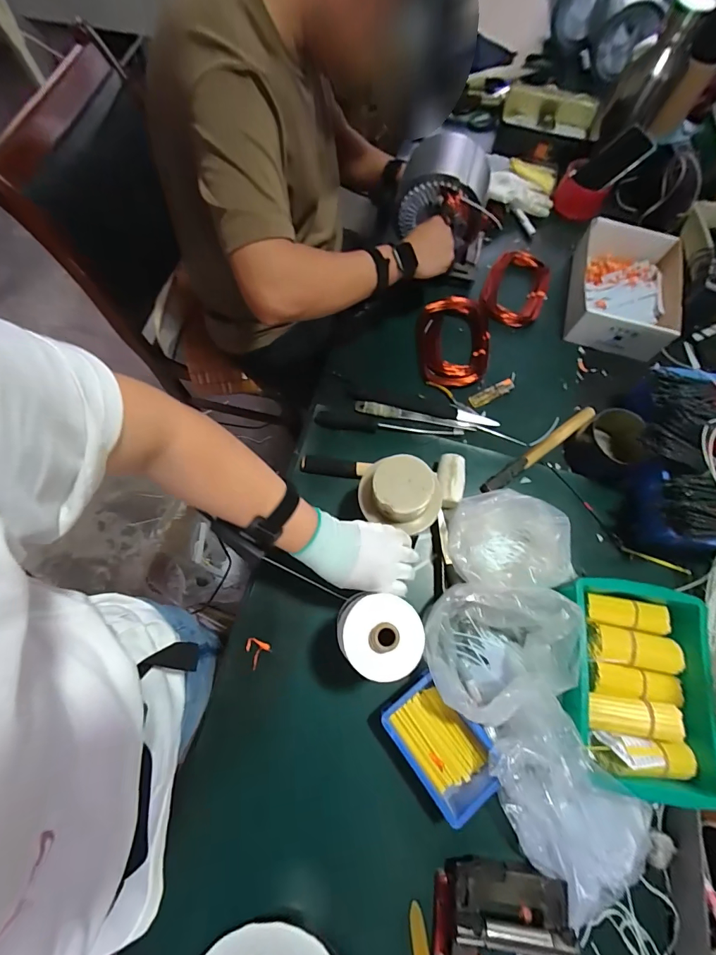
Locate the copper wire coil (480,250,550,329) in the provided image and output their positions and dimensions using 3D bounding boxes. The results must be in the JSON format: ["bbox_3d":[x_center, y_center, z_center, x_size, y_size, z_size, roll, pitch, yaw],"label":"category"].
[{"bbox_3d":[0.303,-0.360,0.769,0.113,0.034,0.156,18,72,5],"label":"copper wire coil"}]

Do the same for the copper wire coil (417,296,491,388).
[{"bbox_3d":[0.175,-0.249,0.727,0.129,0.029,0.176,3,72,0],"label":"copper wire coil"}]

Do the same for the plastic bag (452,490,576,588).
[{"bbox_3d":[0.209,0.094,0.582,0.147,0.093,0.134,9,72,2],"label":"plastic bag"}]

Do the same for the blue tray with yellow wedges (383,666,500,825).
[{"bbox_3d":[0.104,0.337,0.515,0.095,0.055,0.147,-35,76,-12],"label":"blue tray with yellow wedges"}]

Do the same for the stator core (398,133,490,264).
[{"bbox_3d":[0.142,-0.472,0.675,0.133,0.131,0.108,11,70,3],"label":"stator core"}]

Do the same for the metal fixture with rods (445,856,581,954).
[{"bbox_3d":[0.162,0.558,0.443,0.146,0.049,0.199,8,72,1],"label":"metal fixture with rods"}]

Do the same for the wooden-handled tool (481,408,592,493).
[{"bbox_3d":[0.303,-0.046,0.669,0.247,0.015,0.023,-34,76,-11],"label":"wooden-handled tool"}]

